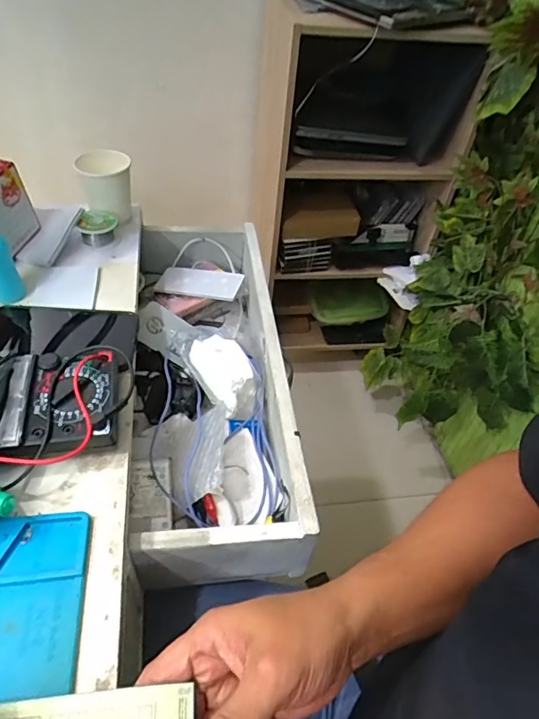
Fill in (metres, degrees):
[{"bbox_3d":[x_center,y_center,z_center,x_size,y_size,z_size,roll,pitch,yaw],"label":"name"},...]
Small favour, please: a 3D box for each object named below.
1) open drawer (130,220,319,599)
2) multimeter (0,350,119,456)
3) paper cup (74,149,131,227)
[{"bbox_3d":[-0.077,0.003,0.607,0.167,0.084,0.487,-3,47,-8],"label":"open drawer"},{"bbox_3d":[-0.209,0.043,0.438,0.158,0.041,0.113,-4,47,-9],"label":"multimeter"},{"bbox_3d":[-0.215,-0.227,0.657,0.069,0.073,0.069,-11,48,-15],"label":"paper cup"}]

